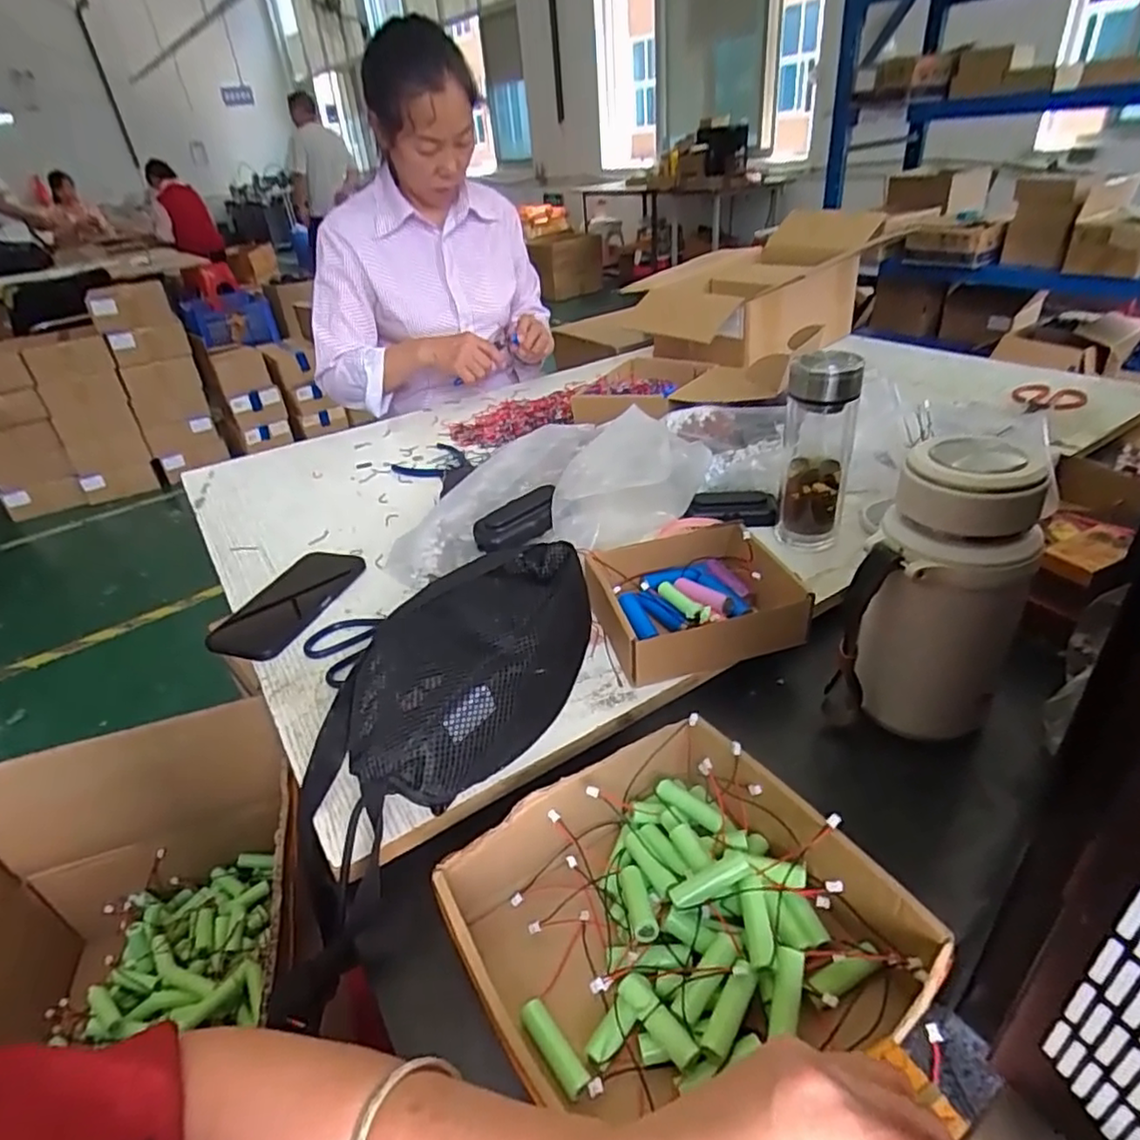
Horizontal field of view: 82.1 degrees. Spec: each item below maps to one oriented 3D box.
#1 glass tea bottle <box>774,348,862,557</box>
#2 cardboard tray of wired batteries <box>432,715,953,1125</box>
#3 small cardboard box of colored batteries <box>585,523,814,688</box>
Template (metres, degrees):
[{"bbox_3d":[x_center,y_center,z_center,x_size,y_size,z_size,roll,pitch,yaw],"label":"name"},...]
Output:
[{"bbox_3d":[0.246,-0.117,0.654,0.065,0.194,0.074,6,35,18],"label":"glass tea bottle"},{"bbox_3d":[0.052,0.199,0.375,0.213,0.068,0.184,-20,36,-20],"label":"cardboard tray of wired batteries"},{"bbox_3d":[0.109,0.026,0.582,0.165,0.053,0.143,-12,34,-9],"label":"small cardboard box of colored batteries"}]

